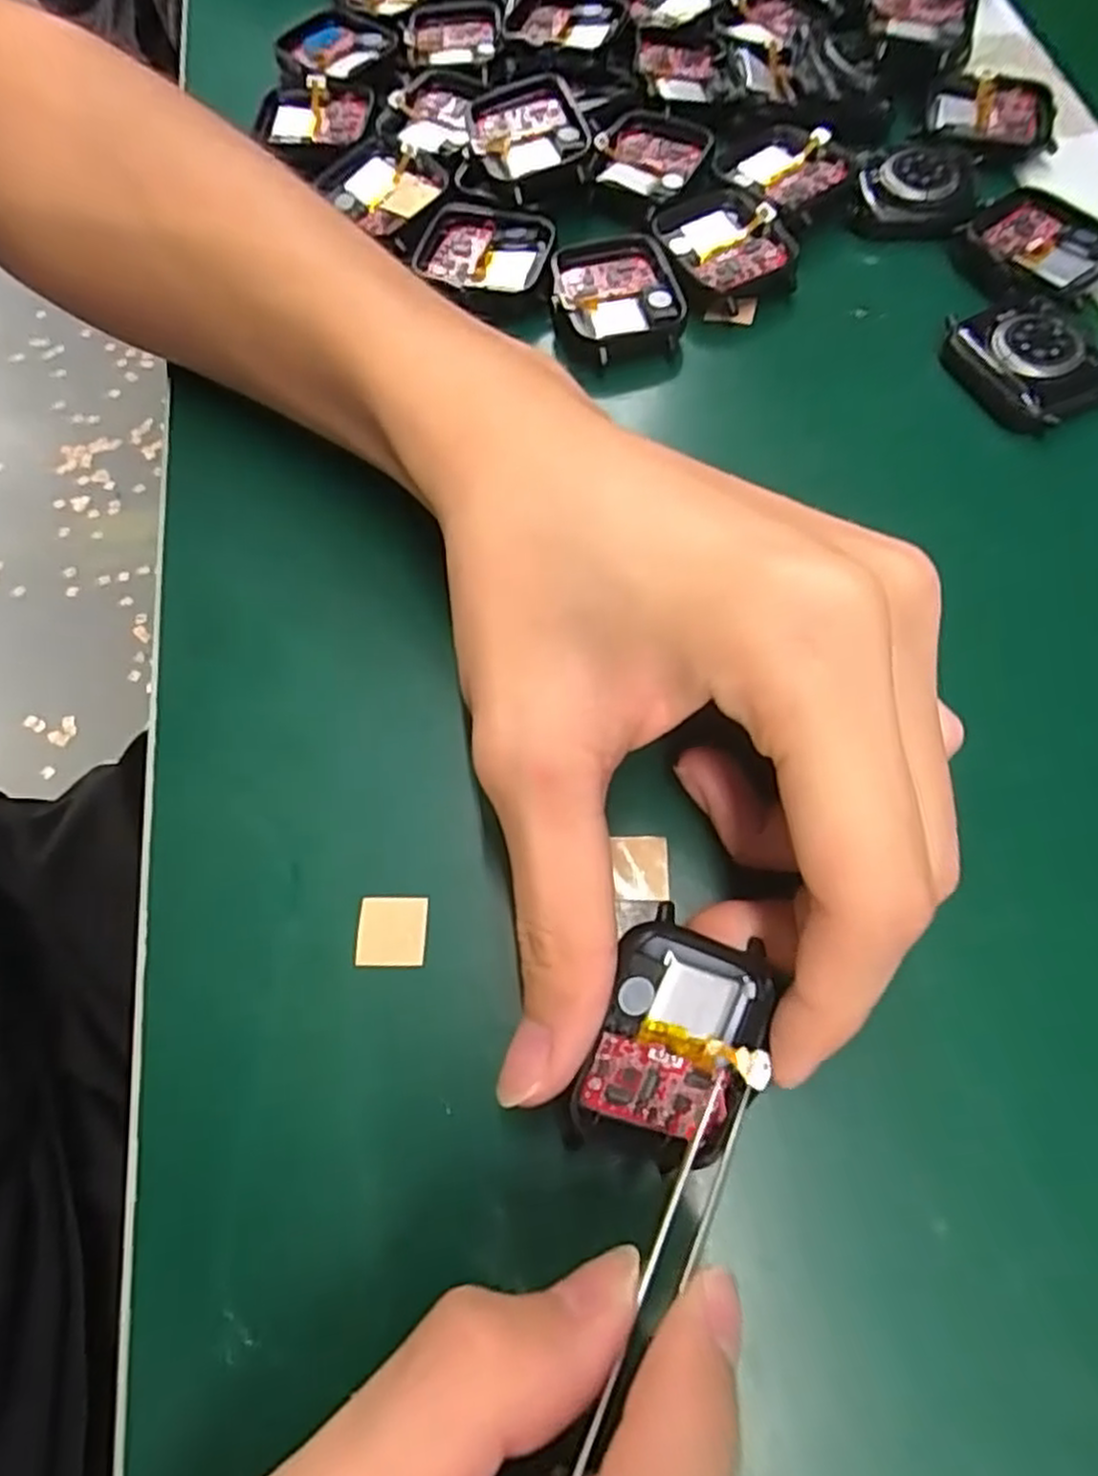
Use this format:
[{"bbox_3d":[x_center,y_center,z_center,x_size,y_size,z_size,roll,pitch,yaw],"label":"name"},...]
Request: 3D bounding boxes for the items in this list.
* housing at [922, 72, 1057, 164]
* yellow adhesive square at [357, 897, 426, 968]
[{"bbox_3d":[0.157,-0.221,0.268,0.043,0.006,0.040,8,69,6],"label":"housing"},{"bbox_3d":[-0.036,0.044,0.171,0.016,0.004,0.015,-1,68,3],"label":"yellow adhesive square"}]

